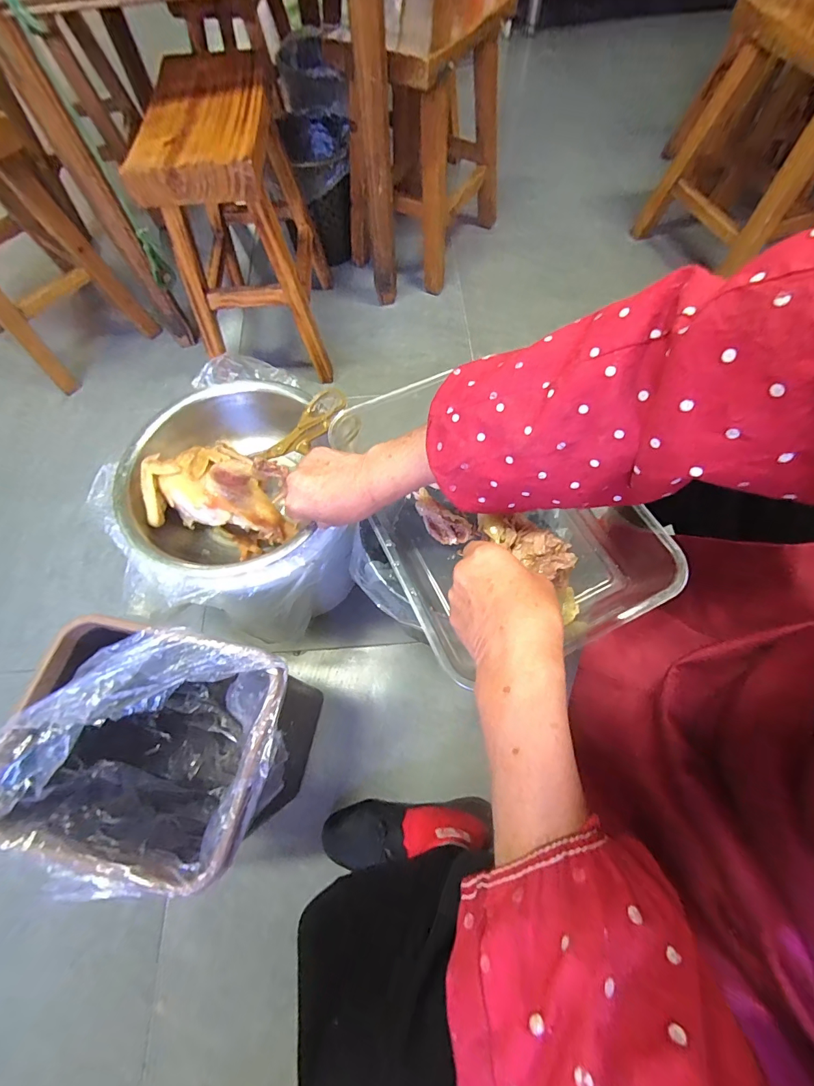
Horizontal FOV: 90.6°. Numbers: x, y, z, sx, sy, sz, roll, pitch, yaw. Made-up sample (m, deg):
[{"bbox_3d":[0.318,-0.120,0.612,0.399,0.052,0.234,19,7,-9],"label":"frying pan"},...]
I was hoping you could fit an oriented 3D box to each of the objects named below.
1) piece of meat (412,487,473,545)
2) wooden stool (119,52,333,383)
[{"bbox_3d":[0.037,-0.026,0.467,0.079,0.021,0.034,39,72,16],"label":"piece of meat"},{"bbox_3d":[-0.325,-0.635,0.862,0.256,0.430,0.367,-1,66,0],"label":"wooden stool"}]

